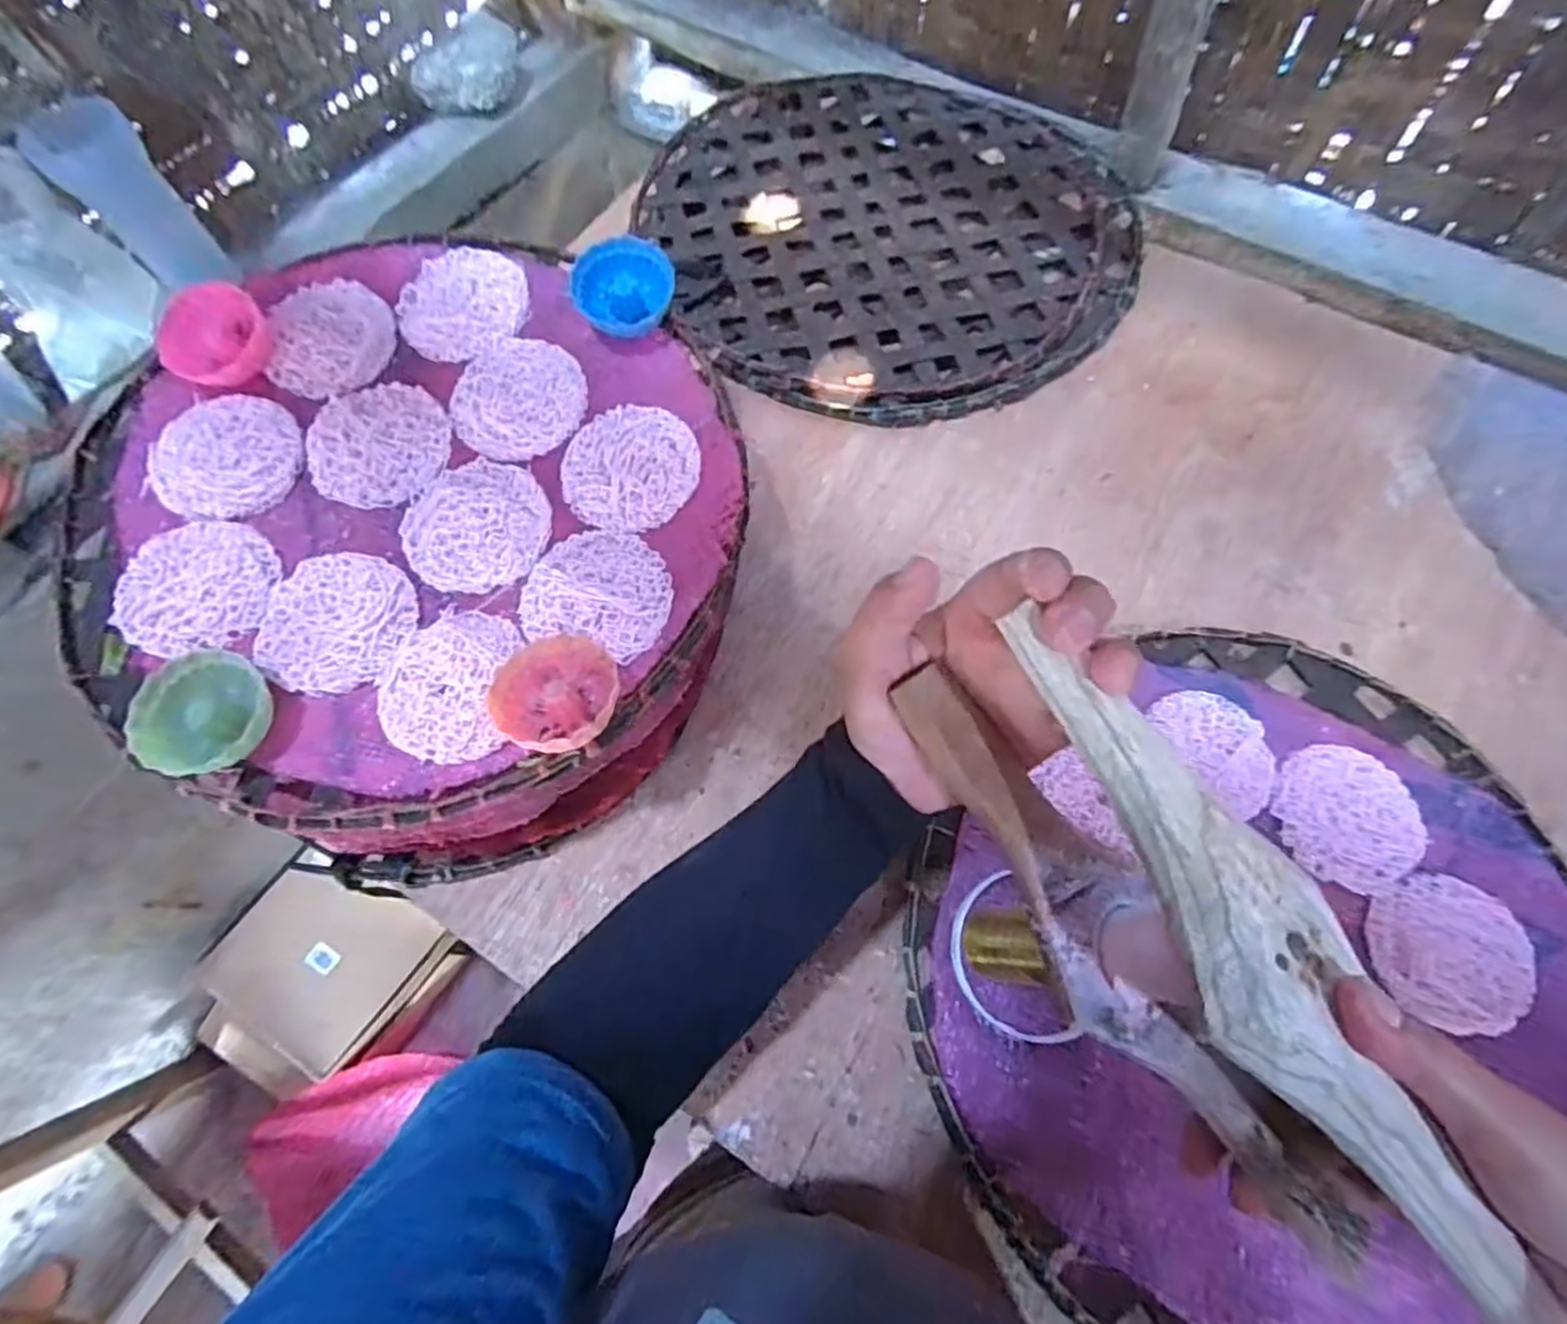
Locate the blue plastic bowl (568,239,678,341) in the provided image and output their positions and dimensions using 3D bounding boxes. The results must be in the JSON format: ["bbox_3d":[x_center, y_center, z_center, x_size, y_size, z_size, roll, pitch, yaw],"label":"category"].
[{"bbox_3d":[-0.099,-0.229,0.451,0.058,0.029,0.052,-22,68,-7],"label":"blue plastic bowl"}]

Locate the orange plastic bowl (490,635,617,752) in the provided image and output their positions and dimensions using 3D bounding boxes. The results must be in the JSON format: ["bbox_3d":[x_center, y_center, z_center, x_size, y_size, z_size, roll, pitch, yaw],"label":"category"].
[{"bbox_3d":[-0.109,0.015,0.357,0.060,0.026,0.059,-1,67,2],"label":"orange plastic bowl"}]

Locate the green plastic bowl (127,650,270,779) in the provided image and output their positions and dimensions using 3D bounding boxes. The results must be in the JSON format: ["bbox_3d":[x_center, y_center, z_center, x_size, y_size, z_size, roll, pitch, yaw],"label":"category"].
[{"bbox_3d":[-0.287,0.026,0.361,0.061,0.022,0.059,-1,67,2],"label":"green plastic bowl"}]

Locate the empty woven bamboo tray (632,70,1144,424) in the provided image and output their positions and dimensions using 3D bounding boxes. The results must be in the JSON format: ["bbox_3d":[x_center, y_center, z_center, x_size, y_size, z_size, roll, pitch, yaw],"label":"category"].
[{"bbox_3d":[0.084,-0.367,0.608,0.372,0.015,0.380,-18,70,-6],"label":"empty woven bamboo tray"}]

